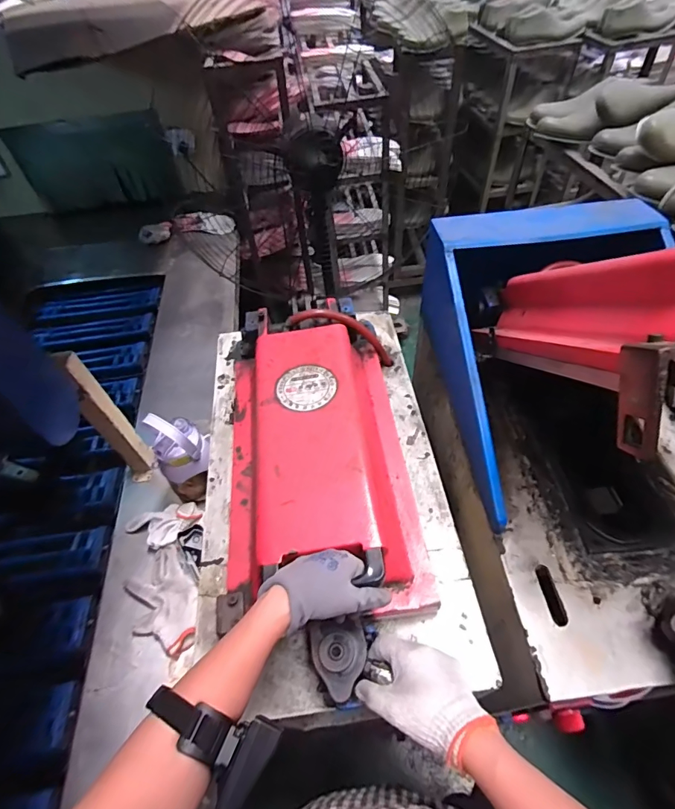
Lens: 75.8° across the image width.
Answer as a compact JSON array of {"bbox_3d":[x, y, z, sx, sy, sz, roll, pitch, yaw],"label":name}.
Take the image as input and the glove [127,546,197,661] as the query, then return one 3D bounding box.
[{"bbox_3d":[-0.306,0.347,0.765,0.112,0.018,0.186,-23,54,-12],"label":"glove"}]

